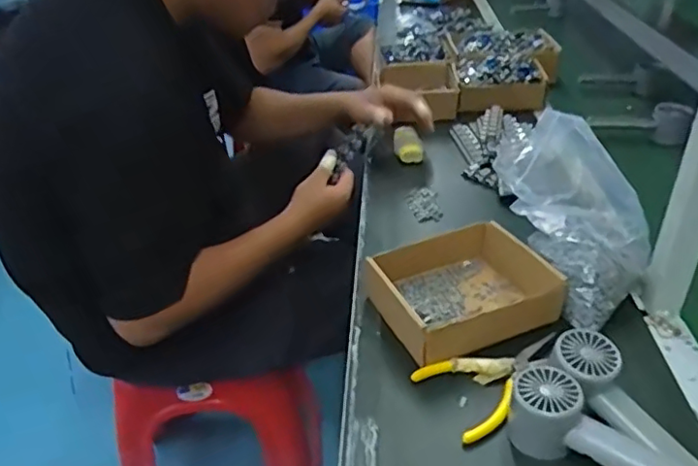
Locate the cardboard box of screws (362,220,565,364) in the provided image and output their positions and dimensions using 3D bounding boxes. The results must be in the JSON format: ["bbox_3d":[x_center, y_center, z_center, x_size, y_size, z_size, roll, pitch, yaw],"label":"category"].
[{"bbox_3d":[0.121,0.061,0.656,0.179,0.052,0.155,-16,33,-19],"label":"cardboard box of screws"}]

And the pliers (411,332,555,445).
[{"bbox_3d":[0.142,0.135,0.568,0.137,0.015,0.086,-17,34,-20],"label":"pliers"}]

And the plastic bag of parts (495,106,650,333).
[{"bbox_3d":[0.246,-0.018,0.646,0.133,0.188,0.130,13,35,26],"label":"plastic bag of parts"}]

